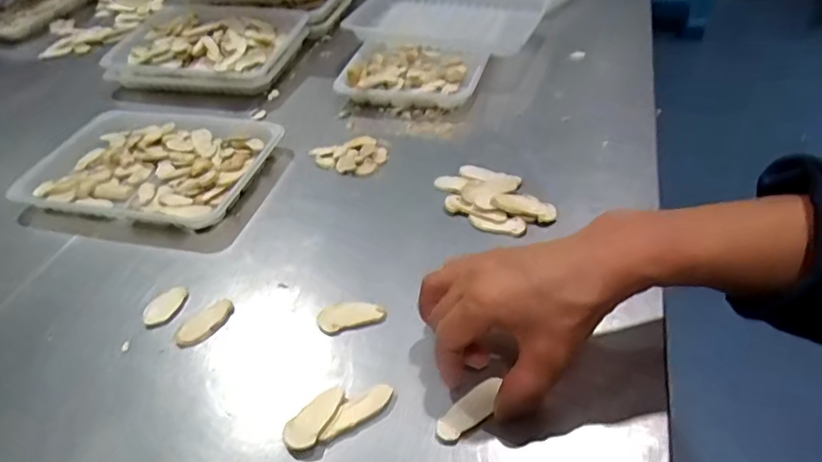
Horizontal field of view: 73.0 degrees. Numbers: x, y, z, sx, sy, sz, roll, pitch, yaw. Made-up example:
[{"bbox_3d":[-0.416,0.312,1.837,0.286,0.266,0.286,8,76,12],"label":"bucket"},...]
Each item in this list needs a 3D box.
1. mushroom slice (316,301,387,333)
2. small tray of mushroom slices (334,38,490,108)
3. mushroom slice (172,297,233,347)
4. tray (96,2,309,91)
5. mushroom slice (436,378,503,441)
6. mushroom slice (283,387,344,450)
[{"bbox_3d":[-0.045,0.062,0.412,0.049,0.005,0.022,-10,43,-4],"label":"mushroom slice"},{"bbox_3d":[0.004,-0.188,0.656,0.160,0.031,0.115,4,44,11],"label":"small tray of mushroom slices"},{"bbox_3d":[-0.156,0.069,0.422,0.022,0.008,0.048,31,55,34],"label":"mushroom slice"},{"bbox_3d":[-0.269,-0.248,0.738,0.235,0.045,0.172,8,45,16],"label":"tray"},{"bbox_3d":[0.038,0.110,0.344,0.051,0.005,0.021,-35,50,-28],"label":"mushroom slice"},{"bbox_3d":[-0.062,0.116,0.350,0.024,0.005,0.045,13,46,20],"label":"mushroom slice"}]

